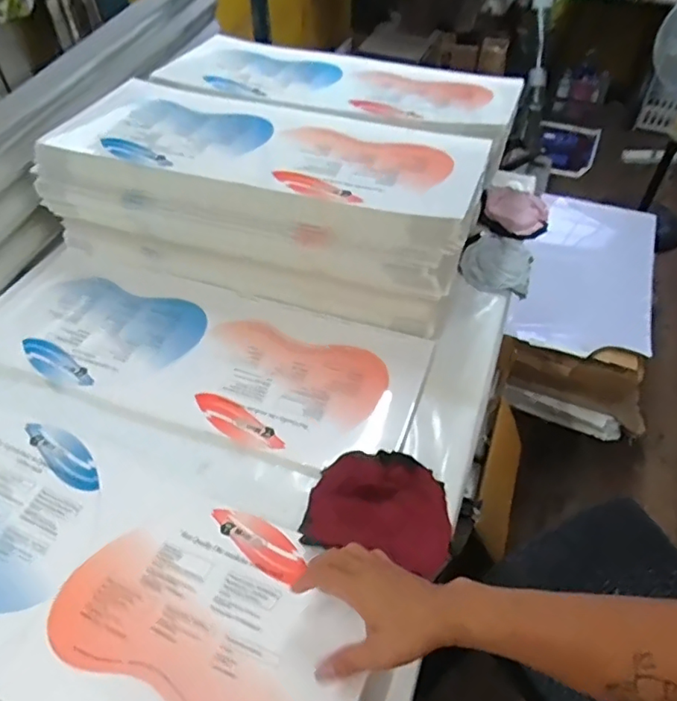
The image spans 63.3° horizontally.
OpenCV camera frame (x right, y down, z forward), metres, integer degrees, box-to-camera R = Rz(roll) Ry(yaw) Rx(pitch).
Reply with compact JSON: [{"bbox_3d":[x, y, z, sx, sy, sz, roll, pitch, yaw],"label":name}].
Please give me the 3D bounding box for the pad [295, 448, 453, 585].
[{"bbox_3d":[0.052,0.185,0.670,0.174,0.040,0.147,10,49,8],"label":"pad"}]

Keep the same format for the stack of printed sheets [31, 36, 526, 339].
[{"bbox_3d":[-0.070,-0.357,1.047,0.689,0.203,0.579,17,50,15],"label":"stack of printed sheets"}]

